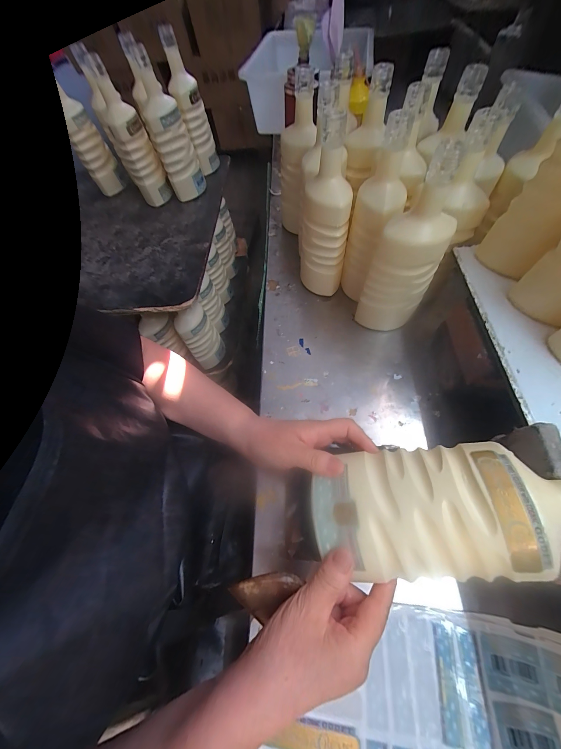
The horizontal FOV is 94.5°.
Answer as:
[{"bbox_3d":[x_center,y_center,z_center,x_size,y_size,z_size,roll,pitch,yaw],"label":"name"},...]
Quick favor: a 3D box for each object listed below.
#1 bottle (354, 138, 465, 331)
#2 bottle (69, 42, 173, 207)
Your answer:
[{"bbox_3d":[0.182,-0.161,0.372,0.078,0.246,0.078,38,70,21],"label":"bottle"},{"bbox_3d":[-0.315,-0.492,0.545,0.076,0.244,0.095,-28,63,-7],"label":"bottle"}]

